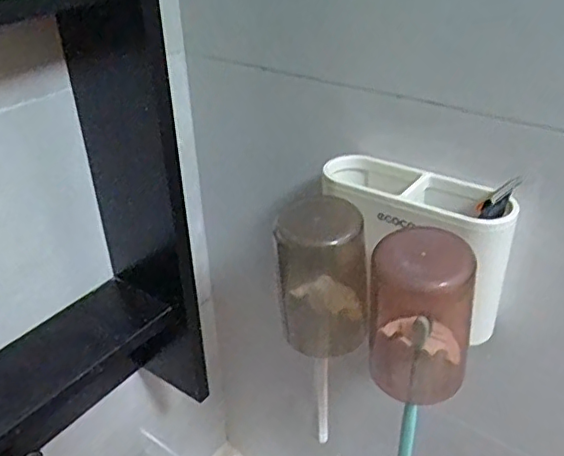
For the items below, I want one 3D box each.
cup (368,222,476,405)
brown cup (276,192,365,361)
[{"bbox_3d":[0.097,0.062,0.406,0.069,0.121,0.062,11,35,18],"label":"cup"},{"bbox_3d":[0.028,0.037,0.449,0.061,0.117,0.064,-1,33,1],"label":"brown cup"}]

